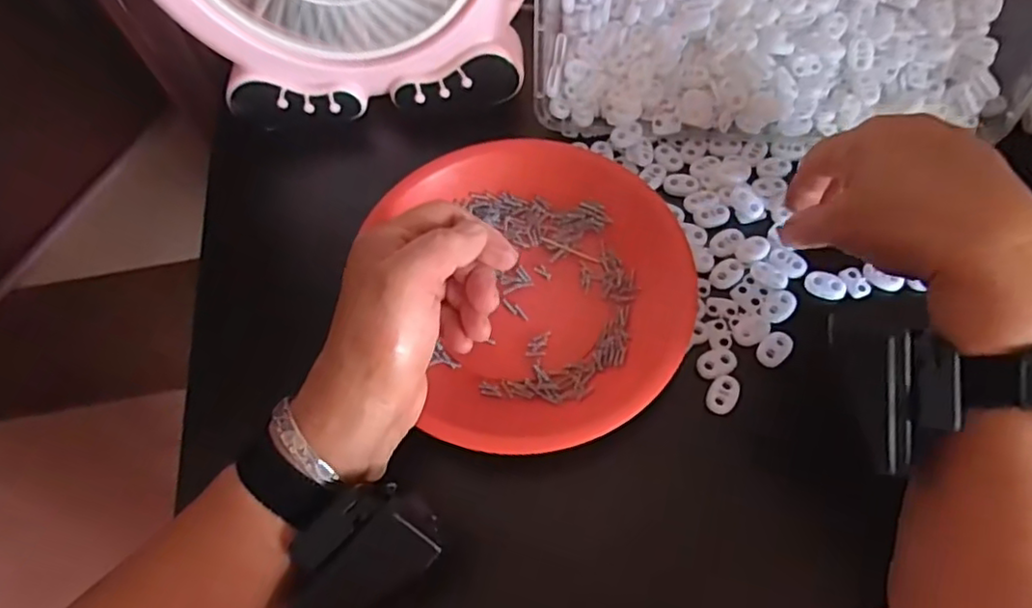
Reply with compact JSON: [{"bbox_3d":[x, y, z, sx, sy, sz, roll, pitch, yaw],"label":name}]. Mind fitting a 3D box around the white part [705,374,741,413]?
[{"bbox_3d":[0.114,0.049,0.344,0.016,0.004,0.022,28,68,15],"label":"white part"}]

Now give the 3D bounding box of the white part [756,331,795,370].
[{"bbox_3d":[0.146,0.026,0.356,0.015,0.005,0.022,41,71,19],"label":"white part"}]

